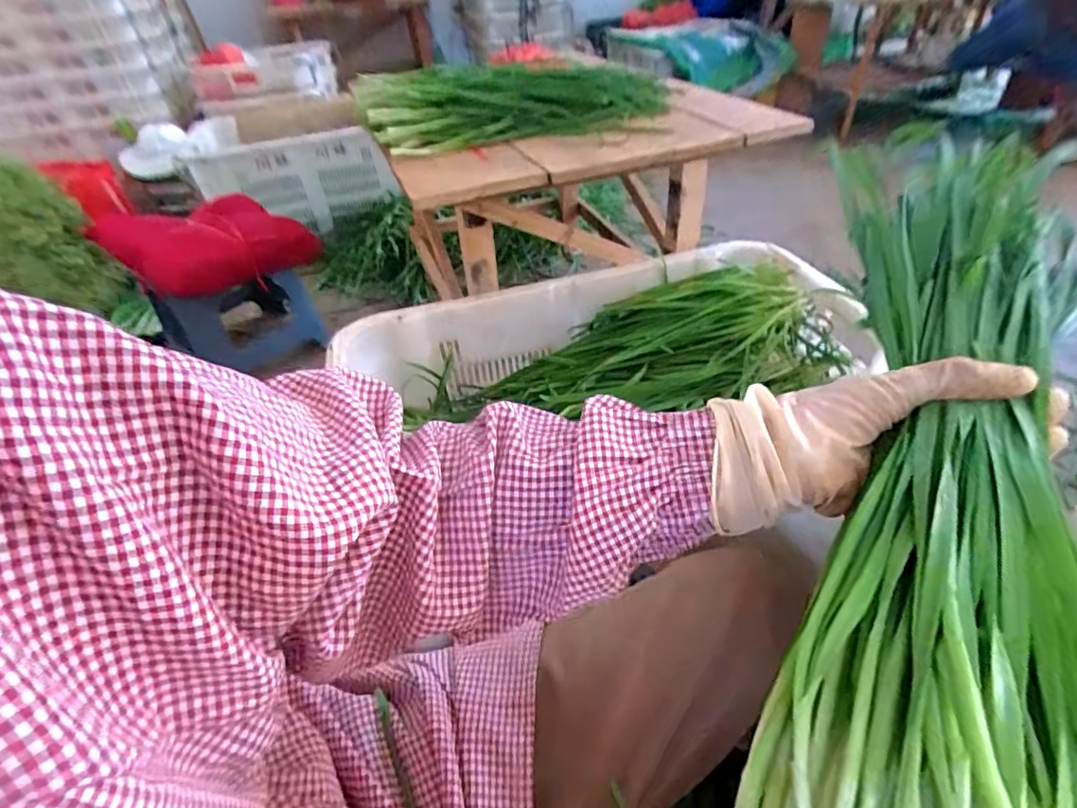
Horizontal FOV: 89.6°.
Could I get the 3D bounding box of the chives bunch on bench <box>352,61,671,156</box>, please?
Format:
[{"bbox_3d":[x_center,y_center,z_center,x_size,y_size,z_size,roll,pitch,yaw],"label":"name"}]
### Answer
[{"bbox_3d":[-0.047,-0.533,0.960,0.556,0.101,0.185,-4,41,2],"label":"chives bunch on bench"}]

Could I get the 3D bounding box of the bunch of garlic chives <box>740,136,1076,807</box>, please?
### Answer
[{"bbox_3d":[0.195,0.021,0.259,0.118,0.067,0.413,13,57,20],"label":"bunch of garlic chives"}]

